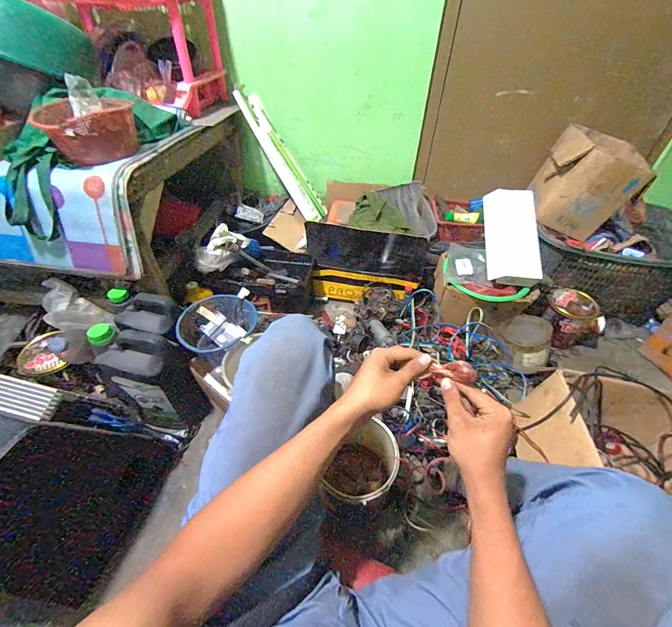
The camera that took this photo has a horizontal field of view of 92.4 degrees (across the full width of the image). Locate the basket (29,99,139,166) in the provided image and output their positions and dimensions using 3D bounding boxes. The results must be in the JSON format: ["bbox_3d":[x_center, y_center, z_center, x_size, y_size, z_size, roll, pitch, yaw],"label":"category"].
[{"bbox_3d":[-0.597,-0.451,0.794,0.207,0.108,0.206,-21,47,-22],"label":"basket"}]

